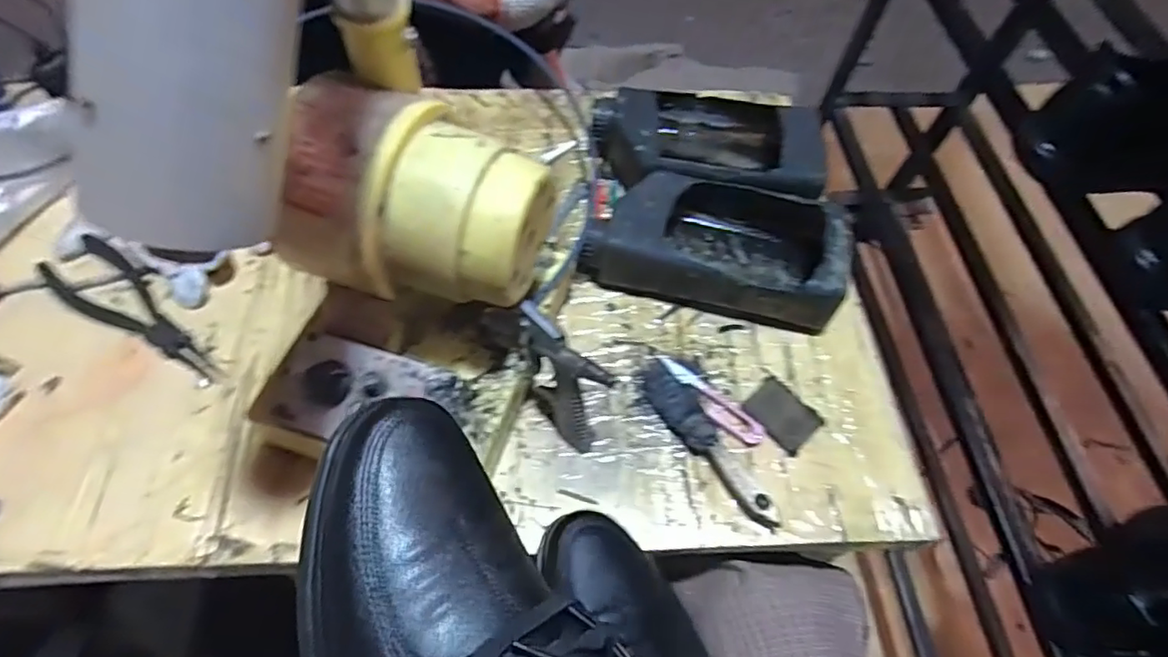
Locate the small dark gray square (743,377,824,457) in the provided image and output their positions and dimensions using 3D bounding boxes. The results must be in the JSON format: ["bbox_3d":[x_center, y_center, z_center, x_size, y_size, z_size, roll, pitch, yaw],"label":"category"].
[{"bbox_3d":[0.158,0.067,0.479,0.041,0.011,0.053,-37,68,-21],"label":"small dark gray square"}]

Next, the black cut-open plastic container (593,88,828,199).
[{"bbox_3d":[0.117,-0.171,0.594,0.217,0.064,0.125,3,60,-1],"label":"black cut-open plastic container"}]

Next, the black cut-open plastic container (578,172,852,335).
[{"bbox_3d":[0.115,-0.081,0.540,0.211,0.065,0.121,13,60,5],"label":"black cut-open plastic container"}]

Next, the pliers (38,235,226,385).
[{"bbox_3d":[-0.377,-0.018,0.502,0.203,0.011,0.053,34,64,16],"label":"pliers"}]

